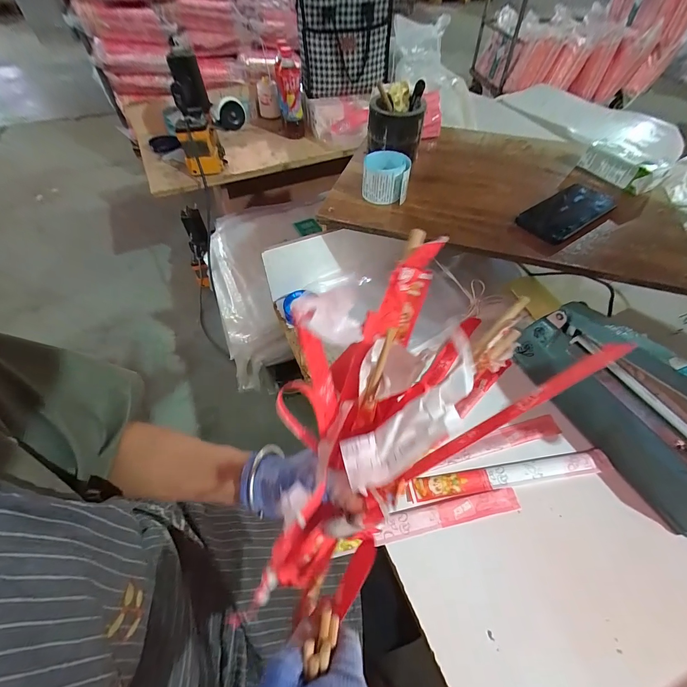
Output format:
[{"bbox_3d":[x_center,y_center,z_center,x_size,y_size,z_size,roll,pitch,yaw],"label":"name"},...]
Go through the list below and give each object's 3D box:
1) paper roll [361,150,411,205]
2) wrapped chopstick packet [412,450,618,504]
[{"bbox_3d":[0.068,-0.273,0.521,0.074,0.054,0.069,3,55,3],"label":"paper roll"},{"bbox_3d":[0.223,0.175,0.421,0.275,0.008,0.028,-7,55,-5],"label":"wrapped chopstick packet"}]

